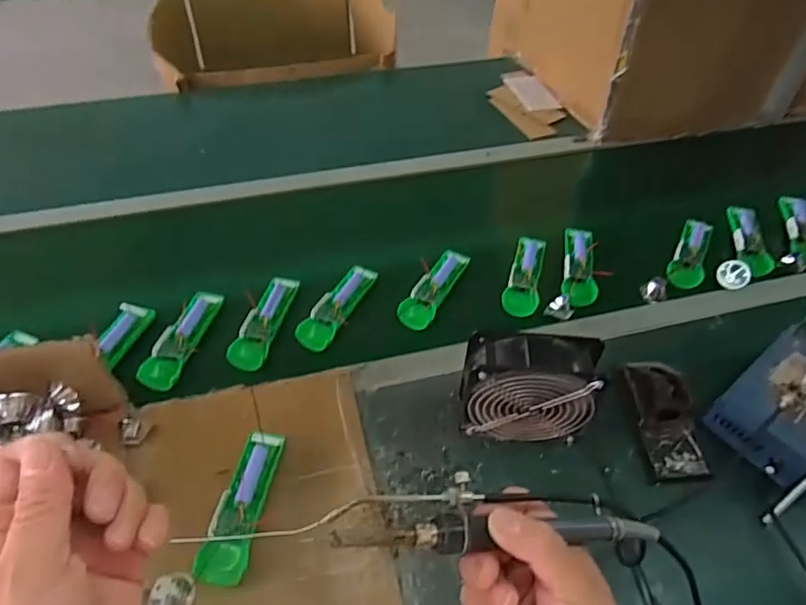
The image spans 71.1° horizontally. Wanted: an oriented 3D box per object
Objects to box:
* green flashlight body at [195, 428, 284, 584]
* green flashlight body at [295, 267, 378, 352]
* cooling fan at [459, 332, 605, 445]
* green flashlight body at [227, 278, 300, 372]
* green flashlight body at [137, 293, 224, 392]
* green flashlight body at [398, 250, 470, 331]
[{"bbox_3d":[-0.181,0.225,0.634,0.051,0.027,0.168,7,48,4],"label":"green flashlight body"},{"bbox_3d":[-0.099,0.005,0.835,0.050,0.032,0.153,25,52,18],"label":"green flashlight body"},{"bbox_3d":[0.147,0.111,0.683,0.153,0.165,0.057,5,48,2],"label":"cooling fan"},{"bbox_3d":[-0.198,0.026,0.812,0.047,0.026,0.165,14,49,10],"label":"green flashlight body"},{"bbox_3d":[-0.312,0.045,0.790,0.049,0.024,0.165,12,49,8],"label":"green flashlight body"},{"bbox_3d":[0.048,-0.022,0.859,0.050,0.027,0.159,26,53,20],"label":"green flashlight body"}]

